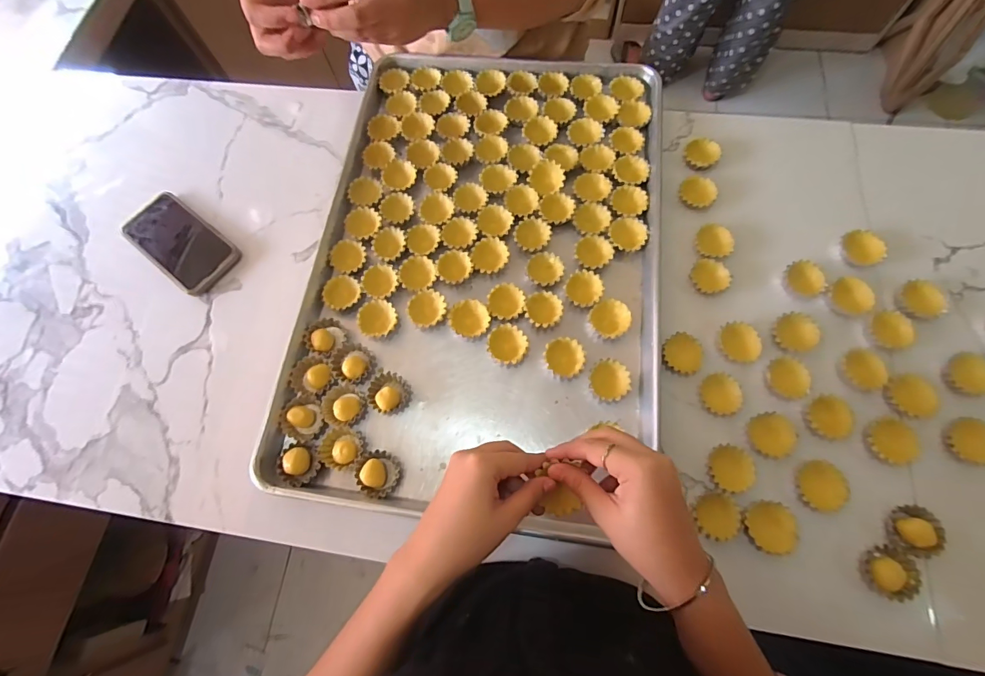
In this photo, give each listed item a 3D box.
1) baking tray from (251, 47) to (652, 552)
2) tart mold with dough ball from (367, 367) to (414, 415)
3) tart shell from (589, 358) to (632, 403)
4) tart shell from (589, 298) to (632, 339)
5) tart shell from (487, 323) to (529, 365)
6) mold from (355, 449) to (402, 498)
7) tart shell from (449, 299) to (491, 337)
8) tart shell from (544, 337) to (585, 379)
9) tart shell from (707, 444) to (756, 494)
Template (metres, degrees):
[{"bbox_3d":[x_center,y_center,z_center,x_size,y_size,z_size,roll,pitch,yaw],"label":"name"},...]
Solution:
[{"bbox_3d":[-0.008,-0.105,0.510,0.400,0.031,0.604,7,71,5],"label":"baking tray"},{"bbox_3d":[-0.113,0.060,0.456,0.044,0.018,0.045,-1,71,2],"label":"tart mold with dough ball"},{"bbox_3d":[0.125,0.046,0.449,0.045,0.020,0.041,-1,71,2],"label":"tart shell"},{"bbox_3d":[0.131,-0.020,0.470,0.043,0.023,0.043,-1,71,2],"label":"tart shell"},{"bbox_3d":[0.017,0.008,0.468,0.042,0.020,0.041,-1,71,2],"label":"tart shell"},{"bbox_3d":[-0.118,0.138,0.427,0.042,0.013,0.043,-1,71,2],"label":"mold"},{"bbox_3d":[-0.026,-0.021,0.479,0.043,0.017,0.045,-1,71,2],"label":"tart shell"},{"bbox_3d":[0.079,0.022,0.458,0.042,0.019,0.038,20,73,9],"label":"tart shell"},{"bbox_3d":[0.232,0.128,0.407,0.038,0.017,0.043,12,72,7],"label":"tart shell"}]

